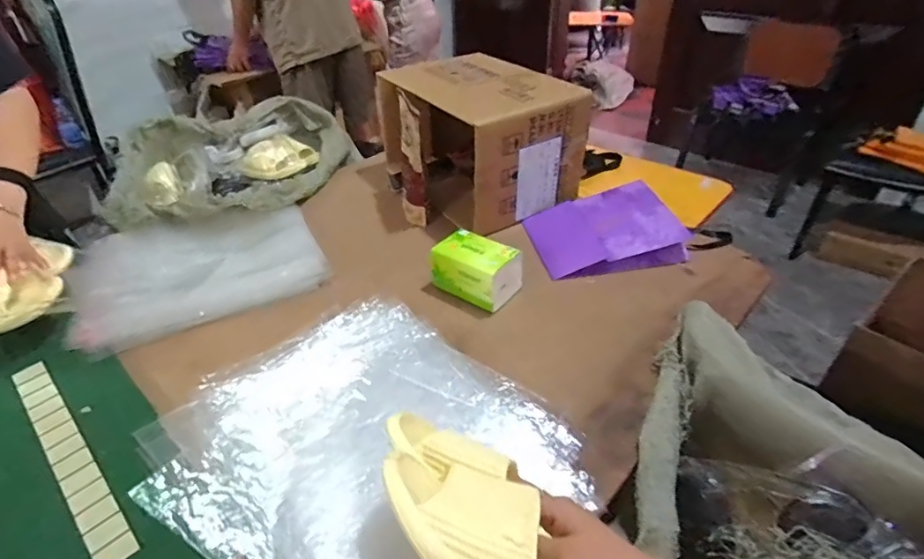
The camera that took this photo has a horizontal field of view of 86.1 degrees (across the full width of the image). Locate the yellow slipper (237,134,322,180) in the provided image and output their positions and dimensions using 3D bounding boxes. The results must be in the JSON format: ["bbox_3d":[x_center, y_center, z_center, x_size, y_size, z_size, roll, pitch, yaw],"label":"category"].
[{"bbox_3d":[-0.448,-0.311,1.238,0.196,0.047,0.121,-29,45,-32],"label":"yellow slipper"}]

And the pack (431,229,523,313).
[{"bbox_3d":[0.024,-0.020,0.846,0.141,0.084,0.086,20,41,26],"label":"pack"}]

